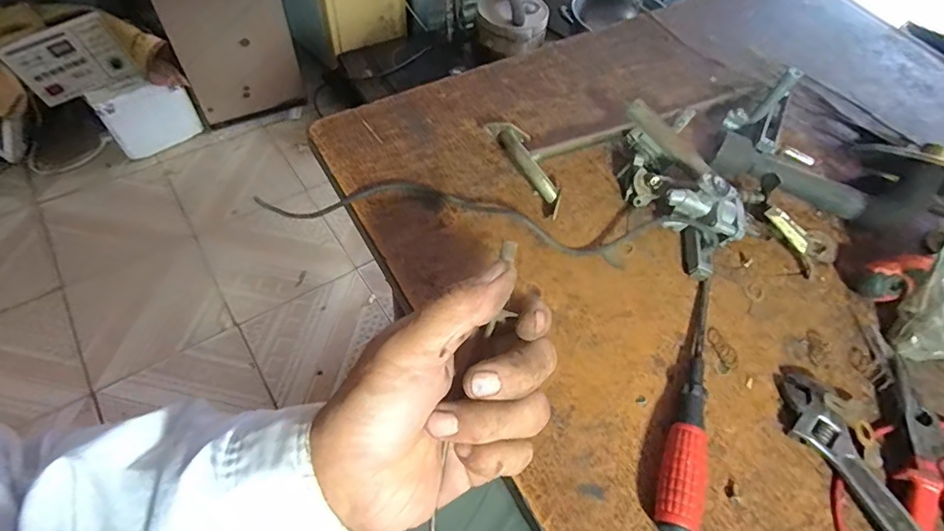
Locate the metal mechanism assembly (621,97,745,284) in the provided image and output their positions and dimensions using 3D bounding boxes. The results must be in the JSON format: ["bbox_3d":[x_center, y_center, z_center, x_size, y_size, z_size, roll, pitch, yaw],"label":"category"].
[{"bbox_3d":[0.152,-0.060,0.362,0.060,0.052,0.123,-21,61,-18],"label":"metal mechanism assembly"}]

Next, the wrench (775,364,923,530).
[{"bbox_3d":[0.216,0.125,0.275,0.033,0.019,0.147,-11,58,-12],"label":"wrench"}]

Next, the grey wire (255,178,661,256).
[{"bbox_3d":[-0.006,-0.039,0.361,0.281,0.006,0.044,7,56,-1],"label":"grey wire"}]

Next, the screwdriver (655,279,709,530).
[{"bbox_3d":[0.128,0.074,0.298,0.021,0.021,0.163,18,57,7],"label":"screwdriver"}]

